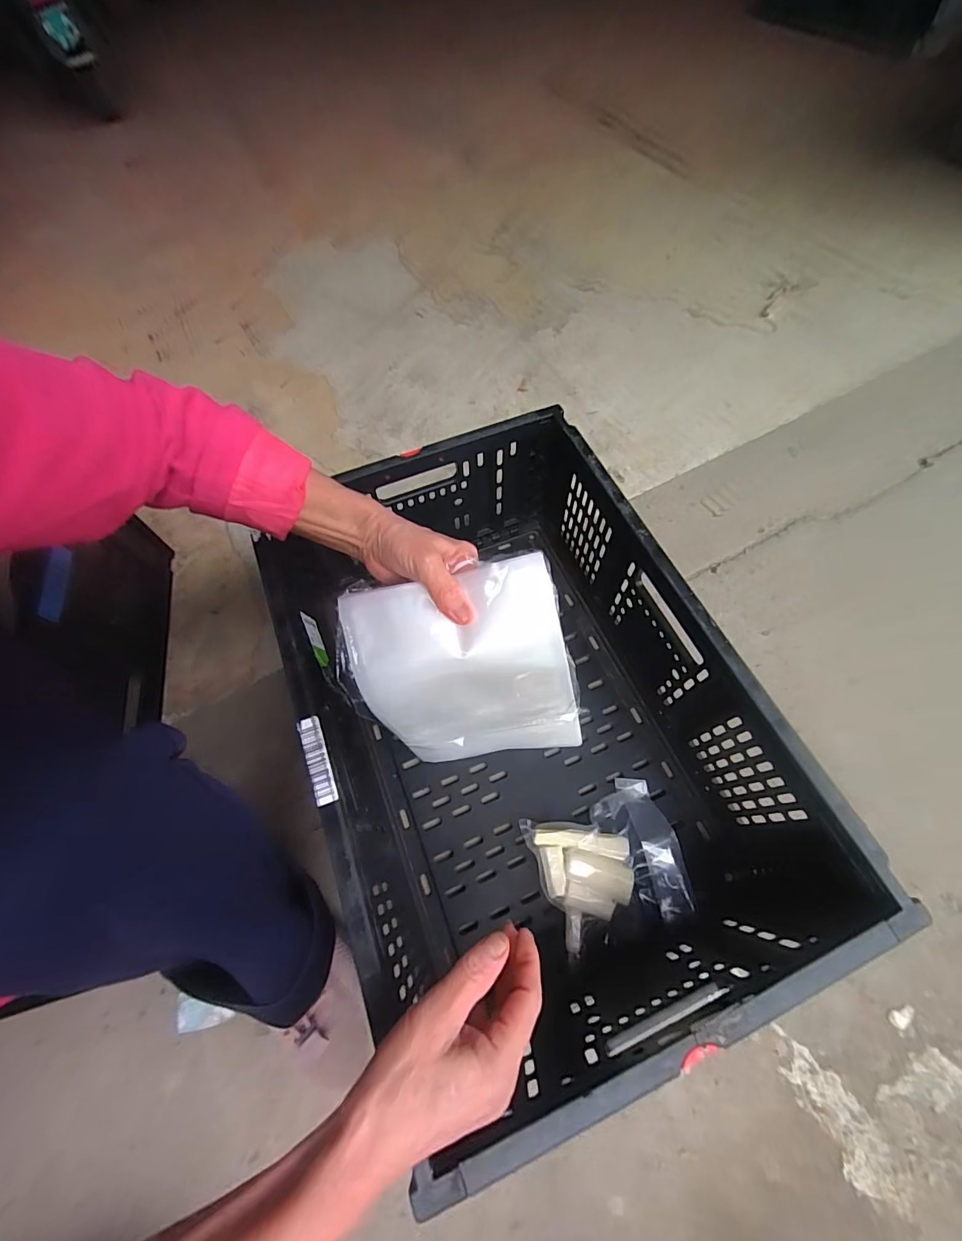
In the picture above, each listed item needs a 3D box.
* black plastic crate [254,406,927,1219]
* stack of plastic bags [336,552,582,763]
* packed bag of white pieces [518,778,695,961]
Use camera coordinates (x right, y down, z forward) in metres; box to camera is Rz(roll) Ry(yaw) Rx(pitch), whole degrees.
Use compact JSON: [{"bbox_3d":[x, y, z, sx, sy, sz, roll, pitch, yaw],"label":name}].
[{"bbox_3d":[0.055,0.096,0.534,0.416,0.257,0.586,-21,64,-9],"label":"black plastic crate"},{"bbox_3d":[-0.014,0.059,0.409,0.186,0.217,0.039,-9,40,7],"label":"stack of plastic bags"},{"bbox_3d":[0.147,0.273,0.534,0.164,0.041,0.134,-20,65,-9],"label":"packed bag of white pieces"}]

